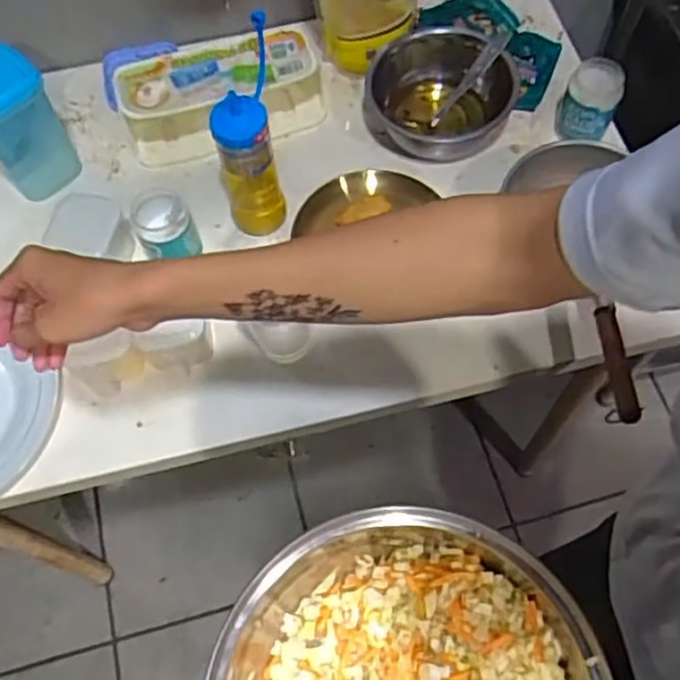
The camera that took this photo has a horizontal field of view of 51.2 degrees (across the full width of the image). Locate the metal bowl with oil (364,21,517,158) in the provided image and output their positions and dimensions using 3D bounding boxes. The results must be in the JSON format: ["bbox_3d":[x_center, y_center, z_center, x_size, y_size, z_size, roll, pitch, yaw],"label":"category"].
[{"bbox_3d":[0.130,-0.326,0.917,0.186,0.069,0.174,-2,63,4],"label":"metal bowl with oil"}]

